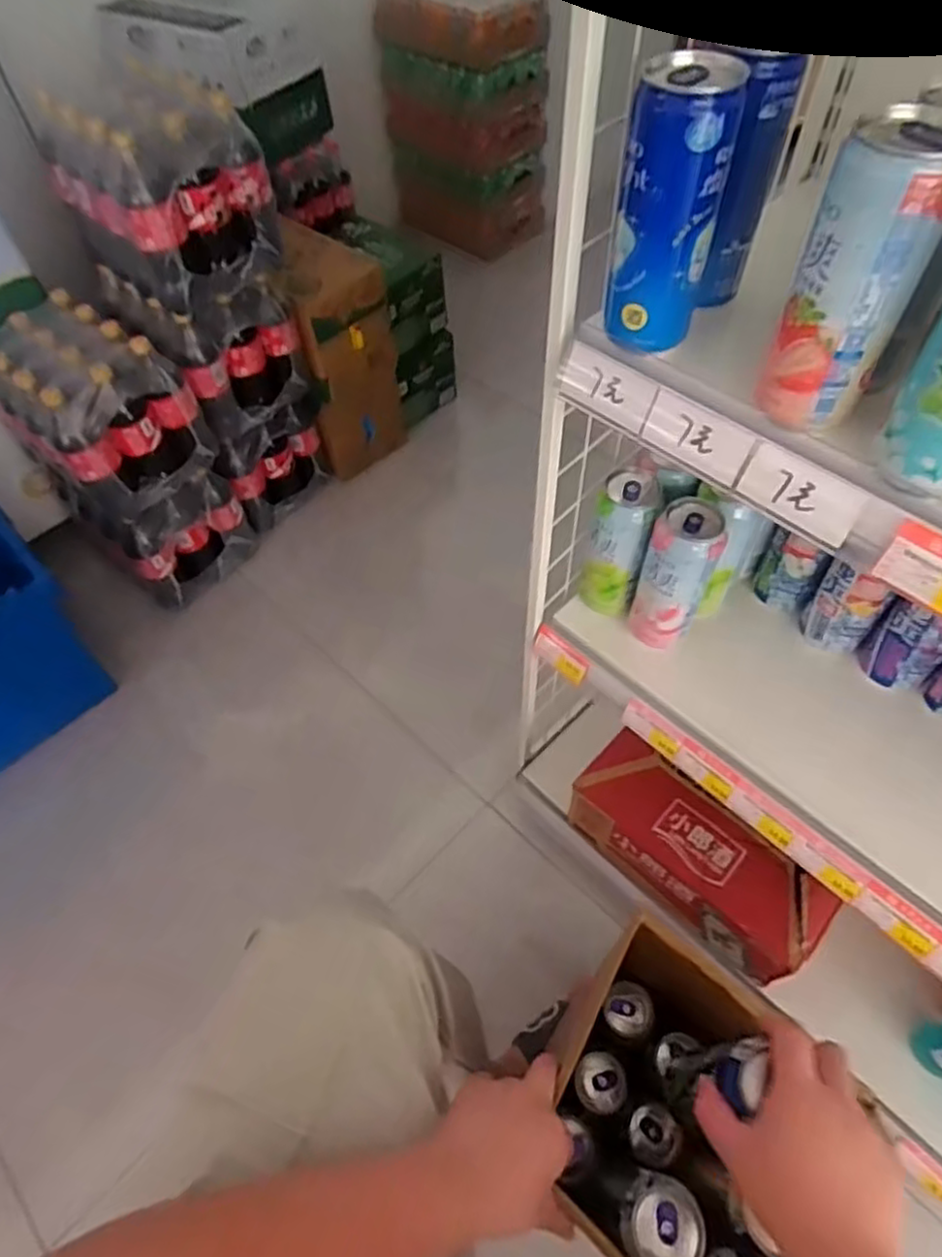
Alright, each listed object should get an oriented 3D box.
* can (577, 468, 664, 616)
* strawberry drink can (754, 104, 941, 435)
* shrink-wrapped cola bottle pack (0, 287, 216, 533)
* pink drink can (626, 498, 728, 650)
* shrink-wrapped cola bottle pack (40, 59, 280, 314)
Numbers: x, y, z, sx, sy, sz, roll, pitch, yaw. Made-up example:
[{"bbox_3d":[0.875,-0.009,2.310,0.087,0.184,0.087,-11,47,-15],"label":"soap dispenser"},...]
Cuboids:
[{"bbox_3d":[0.150,-0.084,0.711,0.061,0.161,0.056,-1,57,2],"label":"can"},{"bbox_3d":[0.196,-0.174,0.355,0.057,0.137,0.052,24,61,17],"label":"strawberry drink can"},{"bbox_3d":[-0.651,-0.379,1.195,0.284,0.243,0.236,32,64,21],"label":"shrink-wrapped cola bottle pack"},{"bbox_3d":[0.201,-0.051,0.683,0.064,0.157,0.068,19,60,15],"label":"pink drink can"},{"bbox_3d":[-0.498,-0.714,1.107,0.256,0.235,0.290,-39,63,-20],"label":"shrink-wrapped cola bottle pack"}]

